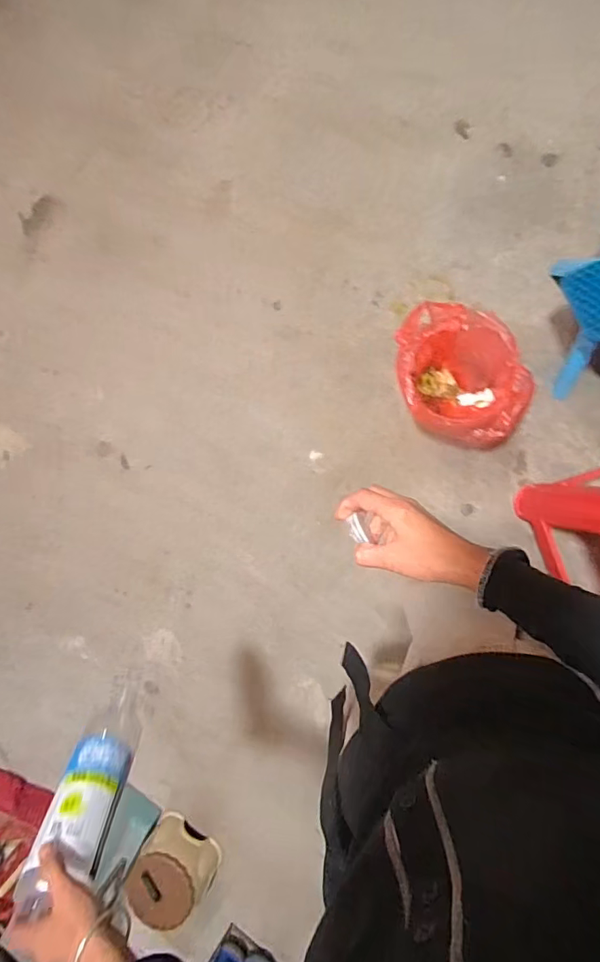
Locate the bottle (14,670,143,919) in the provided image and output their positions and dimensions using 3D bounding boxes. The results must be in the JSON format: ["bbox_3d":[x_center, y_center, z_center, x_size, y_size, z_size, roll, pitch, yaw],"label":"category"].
[{"bbox_3d":[-0.262,0.366,0.627,0.071,0.289,0.065,-18,111,7],"label":"bottle"}]

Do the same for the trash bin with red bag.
[{"bbox_3d":[0.383,-0.243,1.174,0.264,0.215,0.350,-15,84,11],"label":"trash bin with red bag"}]

